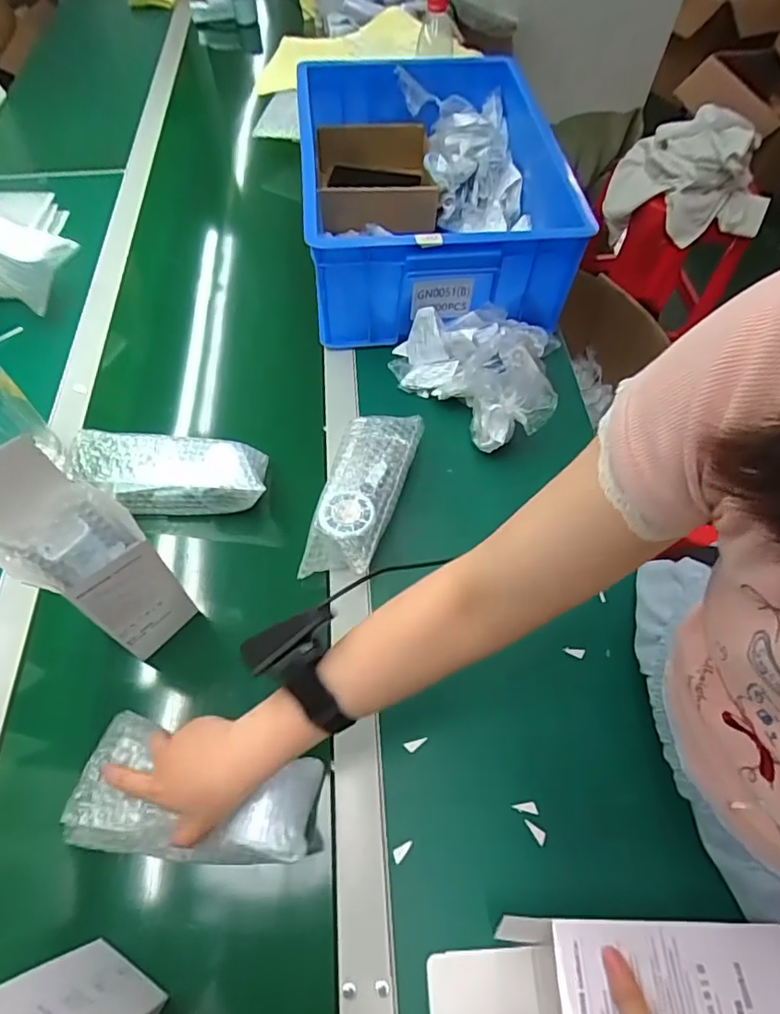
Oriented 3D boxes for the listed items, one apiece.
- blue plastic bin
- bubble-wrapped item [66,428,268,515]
[{"bbox_3d":[0.061,-0.456,0.800,0.383,0.179,0.445,-2,60,-2],"label":"blue plastic bin"},{"bbox_3d":[-0.245,-0.037,0.611,0.205,0.061,0.074,0,59,-3],"label":"bubble-wrapped item"}]

